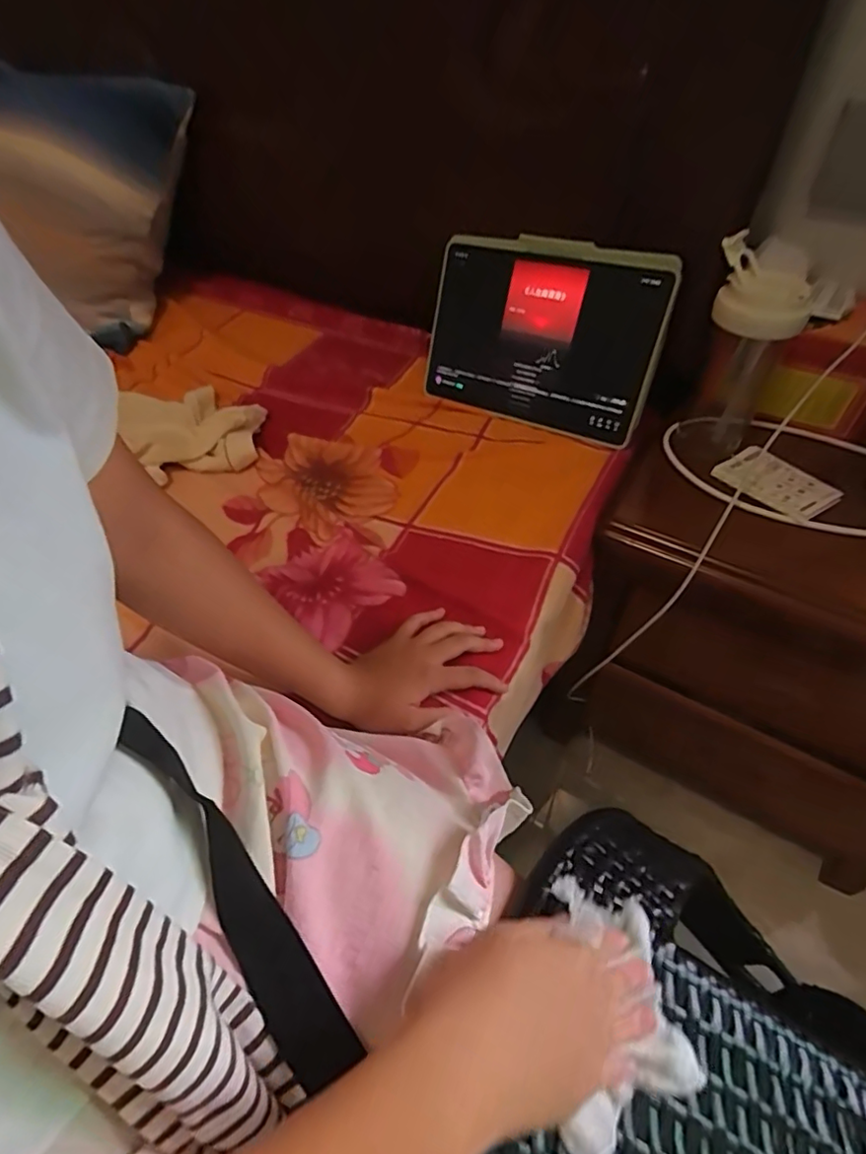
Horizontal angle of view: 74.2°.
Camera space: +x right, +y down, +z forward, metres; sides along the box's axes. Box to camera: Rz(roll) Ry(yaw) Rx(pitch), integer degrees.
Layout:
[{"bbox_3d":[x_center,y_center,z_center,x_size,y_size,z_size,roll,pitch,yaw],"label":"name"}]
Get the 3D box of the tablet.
[{"bbox_3d":[0.126,-0.294,0.700,0.294,0.205,0.017,25,26,26],"label":"tablet"}]

